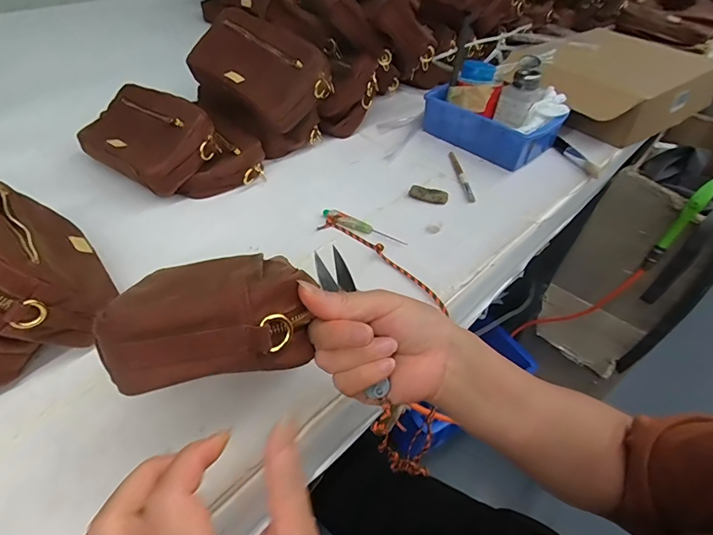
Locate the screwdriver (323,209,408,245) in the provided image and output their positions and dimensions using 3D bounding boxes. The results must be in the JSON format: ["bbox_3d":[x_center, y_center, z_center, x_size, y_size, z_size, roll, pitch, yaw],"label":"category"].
[{"bbox_3d":[0.007,-0.051,0.519,0.115,0.011,0.016,26,49,23],"label":"screwdriver"}]

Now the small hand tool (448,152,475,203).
[{"bbox_3d":[0.154,-0.136,0.619,0.014,0.009,0.129,-1,44,-3],"label":"small hand tool"}]

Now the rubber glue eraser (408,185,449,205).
[{"bbox_3d":[0.097,-0.099,0.570,0.052,0.013,0.018,18,46,16],"label":"rubber glue eraser"}]

